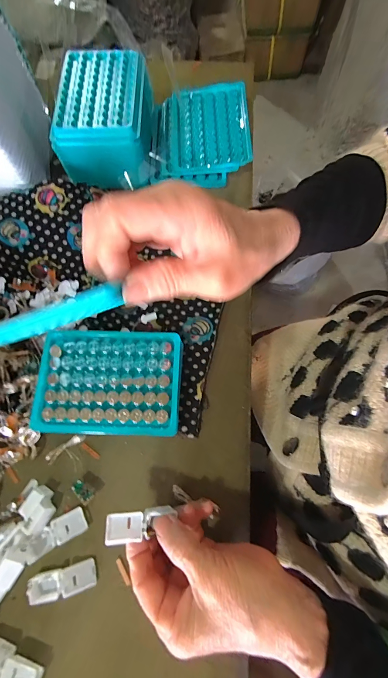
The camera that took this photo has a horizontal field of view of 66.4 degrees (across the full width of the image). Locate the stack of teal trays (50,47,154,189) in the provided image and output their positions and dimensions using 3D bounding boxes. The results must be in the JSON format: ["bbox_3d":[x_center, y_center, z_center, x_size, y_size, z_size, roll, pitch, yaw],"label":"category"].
[{"bbox_3d":[-0.099,-0.255,0.349,0.102,0.068,0.132,-1,73,1],"label":"stack of teal trays"}]

